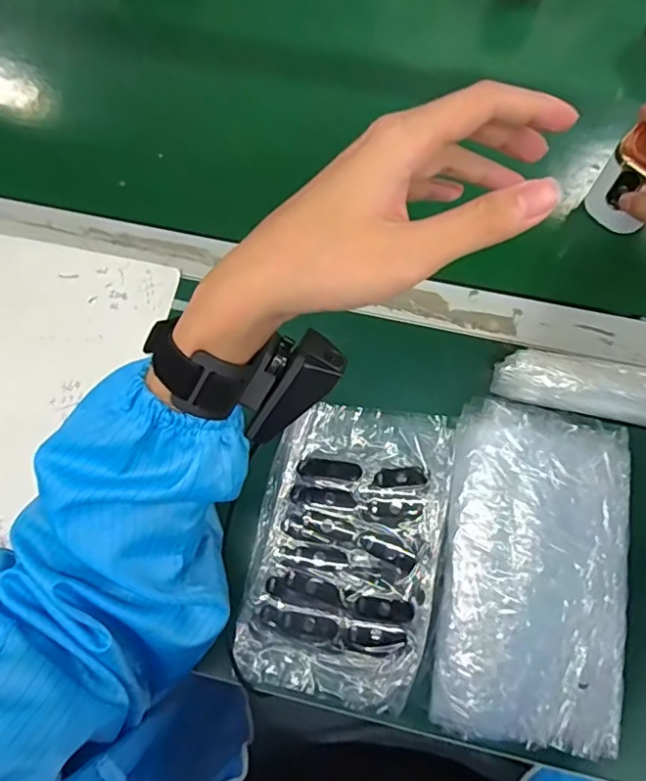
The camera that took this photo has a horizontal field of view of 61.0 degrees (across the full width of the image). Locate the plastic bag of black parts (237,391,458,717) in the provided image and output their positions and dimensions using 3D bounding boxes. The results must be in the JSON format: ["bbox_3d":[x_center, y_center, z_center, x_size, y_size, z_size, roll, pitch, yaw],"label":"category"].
[{"bbox_3d":[0.017,0.114,0.400,0.129,0.022,0.205,11,74,4],"label":"plastic bag of black parts"}]

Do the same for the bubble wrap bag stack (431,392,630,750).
[{"bbox_3d":[0.147,0.121,0.381,0.122,0.017,0.221,10,74,4],"label":"bubble wrap bag stack"}]

